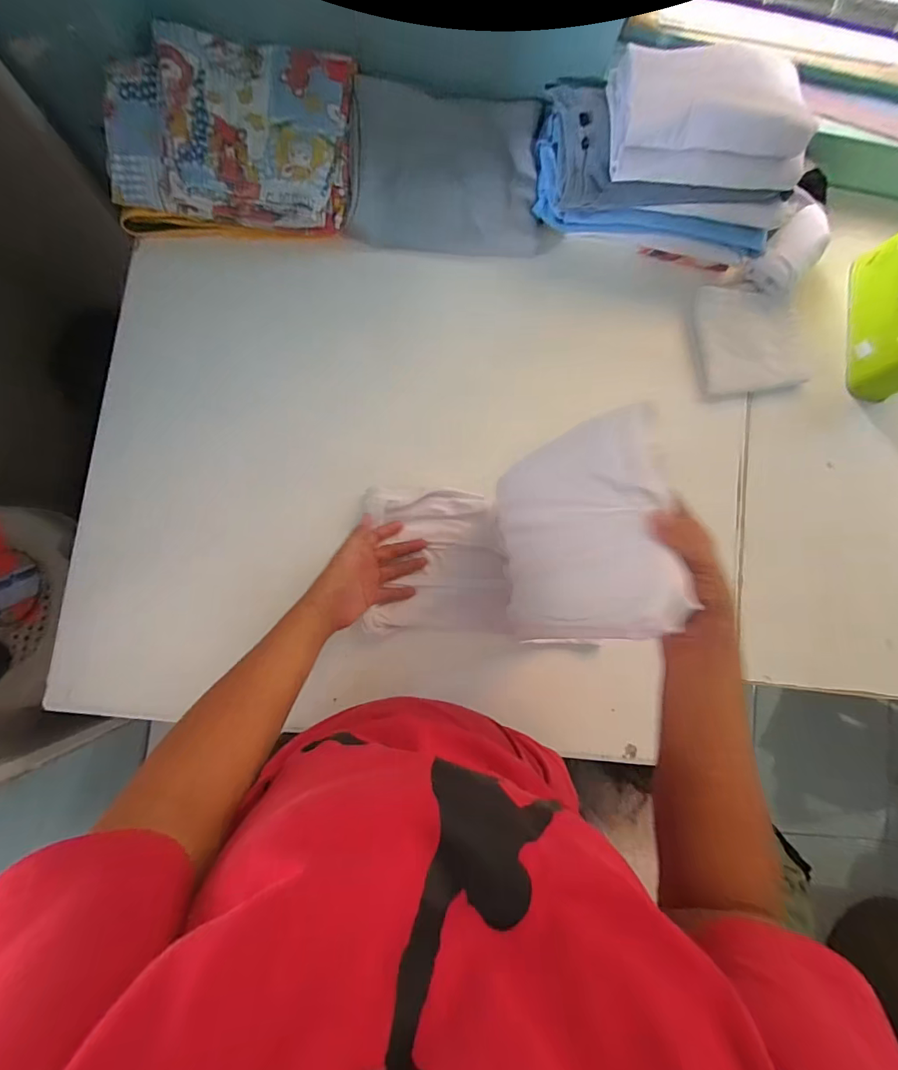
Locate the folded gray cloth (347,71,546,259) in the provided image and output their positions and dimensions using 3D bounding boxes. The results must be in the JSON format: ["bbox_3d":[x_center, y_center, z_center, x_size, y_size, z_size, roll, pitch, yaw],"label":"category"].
[{"bbox_3d":[-0.002,-0.453,0.589,0.228,0.052,0.173,6,85,-4],"label":"folded gray cloth"}]

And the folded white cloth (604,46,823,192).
[{"bbox_3d":[0.283,-0.460,0.506,0.196,0.071,0.124,4,85,-4],"label":"folded white cloth"}]

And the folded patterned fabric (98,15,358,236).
[{"bbox_3d":[-0.246,-0.460,0.545,0.253,0.066,0.224,4,85,-4],"label":"folded patterned fabric"}]

